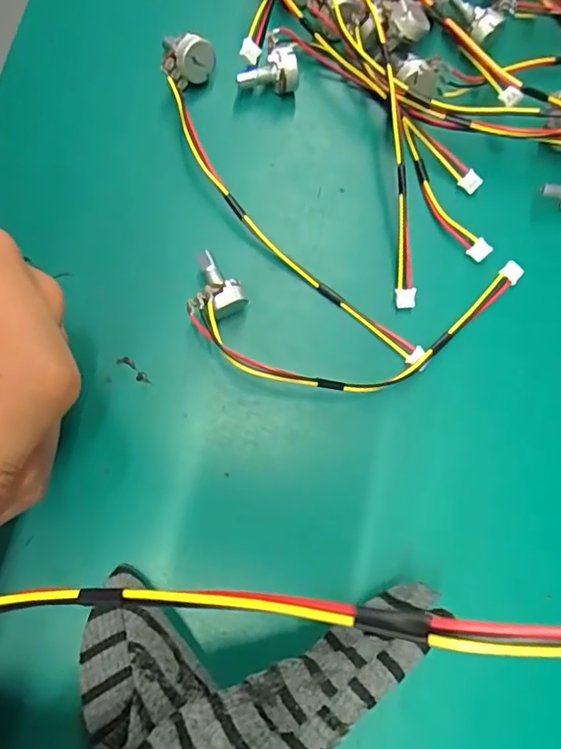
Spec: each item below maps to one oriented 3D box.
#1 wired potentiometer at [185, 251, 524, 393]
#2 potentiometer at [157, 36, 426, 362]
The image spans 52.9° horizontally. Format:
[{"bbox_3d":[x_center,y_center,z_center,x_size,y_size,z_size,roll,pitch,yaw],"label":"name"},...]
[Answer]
[{"bbox_3d":[0.031,-0.018,0.207,0.125,0.024,0.049,-2,78,-1],"label":"wired potentiometer"},{"bbox_3d":[-0.004,-0.067,0.218,0.029,0.017,0.165,-33,80,-7],"label":"potentiometer"}]

